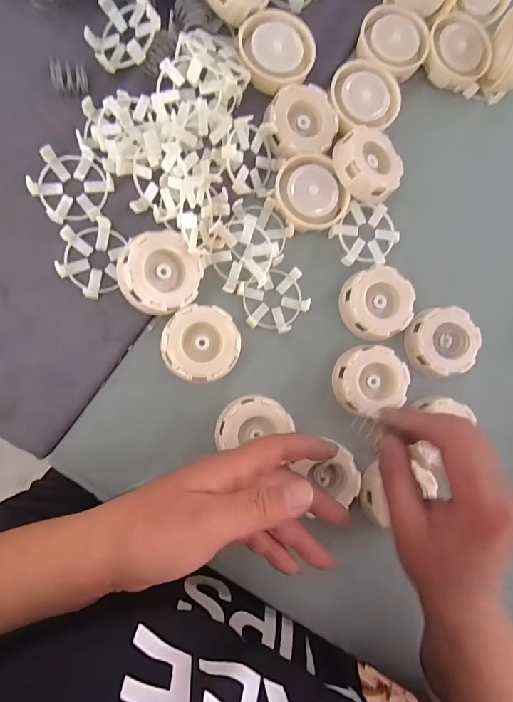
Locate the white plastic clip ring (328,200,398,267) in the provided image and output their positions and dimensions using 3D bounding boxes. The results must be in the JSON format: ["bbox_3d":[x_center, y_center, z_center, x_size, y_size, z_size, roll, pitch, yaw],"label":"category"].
[{"bbox_3d":[0.095,-0.102,0.353,0.054,0.010,0.056,1,86,-10],"label":"white plastic clip ring"}]

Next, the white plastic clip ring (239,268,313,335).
[{"bbox_3d":[0.016,-0.042,0.344,0.056,0.011,0.053,1,86,-10],"label":"white plastic clip ring"}]

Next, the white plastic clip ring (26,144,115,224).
[{"bbox_3d":[-0.144,-0.129,0.316,0.060,0.014,0.056,1,86,-10],"label":"white plastic clip ring"}]

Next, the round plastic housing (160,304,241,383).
[{"bbox_3d":[-0.045,-0.006,0.325,0.059,0.017,0.059,1,86,-10],"label":"round plastic housing"}]

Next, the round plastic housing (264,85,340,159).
[{"bbox_3d":[0.039,-0.193,0.342,0.059,0.016,0.055,1,86,-10],"label":"round plastic housing"}]

